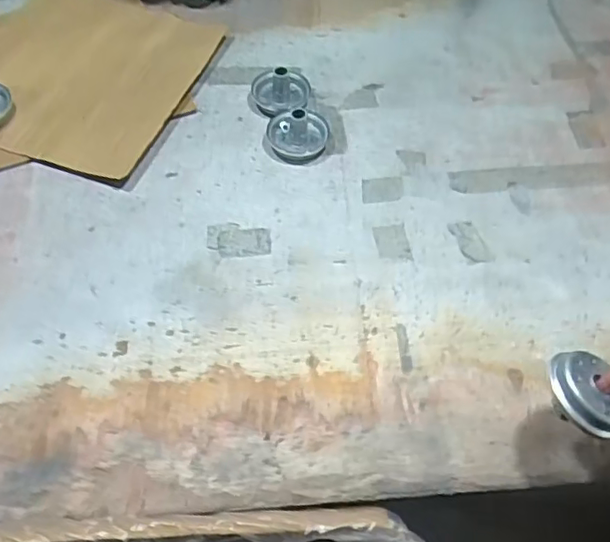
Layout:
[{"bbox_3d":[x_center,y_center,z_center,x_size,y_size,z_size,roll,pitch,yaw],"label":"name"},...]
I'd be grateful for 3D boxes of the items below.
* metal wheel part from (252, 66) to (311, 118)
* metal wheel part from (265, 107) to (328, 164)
[{"bbox_3d":[-0.041,-0.301,0.945,0.096,0.054,0.109,3,55,1],"label":"metal wheel part"},{"bbox_3d":[-0.013,-0.213,0.875,0.094,0.054,0.102,5,55,3],"label":"metal wheel part"}]

